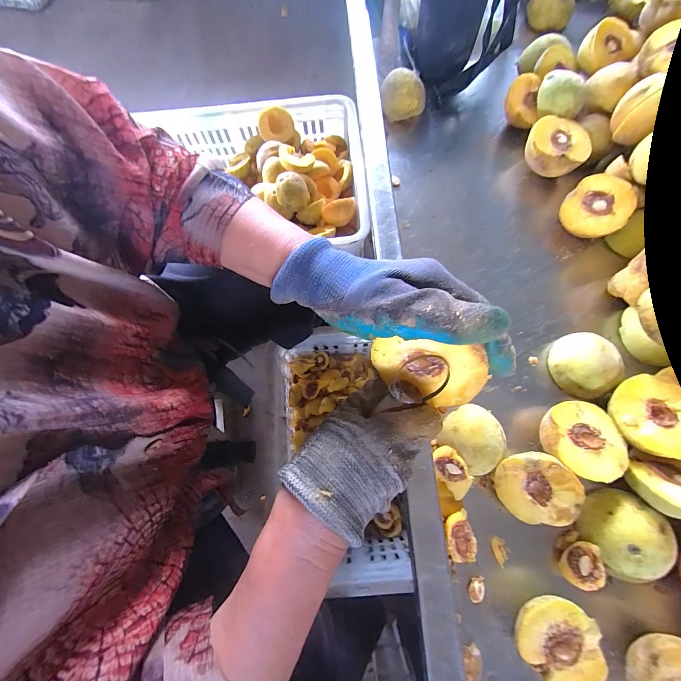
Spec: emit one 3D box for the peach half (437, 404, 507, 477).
[{"bbox_3d":[0.129,0.094,0.301,0.057,0.033,0.055,-1,73,2],"label":"peach half"}]

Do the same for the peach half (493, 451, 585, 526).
[{"bbox_3d":[0.176,0.130,0.282,0.063,0.028,0.063,-18,76,23],"label":"peach half"}]

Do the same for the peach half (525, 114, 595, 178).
[{"bbox_3d":[0.271,-0.240,0.397,0.070,0.044,0.078,31,77,11],"label":"peach half"}]

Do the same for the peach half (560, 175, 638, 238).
[{"bbox_3d":[0.300,-0.154,0.366,0.066,0.028,0.066,0,89,26],"label":"peach half"}]

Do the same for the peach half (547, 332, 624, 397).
[{"bbox_3d":[0.248,0.025,0.317,0.051,0.038,0.065,-19,73,-4],"label":"peach half"}]

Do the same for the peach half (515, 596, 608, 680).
[{"bbox_3d":[0.173,0.240,0.253,0.057,0.033,0.064,-38,75,-9],"label":"peach half"}]

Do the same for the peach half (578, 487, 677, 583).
[{"bbox_3d":[0.249,0.168,0.268,0.058,0.033,0.060,-1,73,2],"label":"peach half"}]

